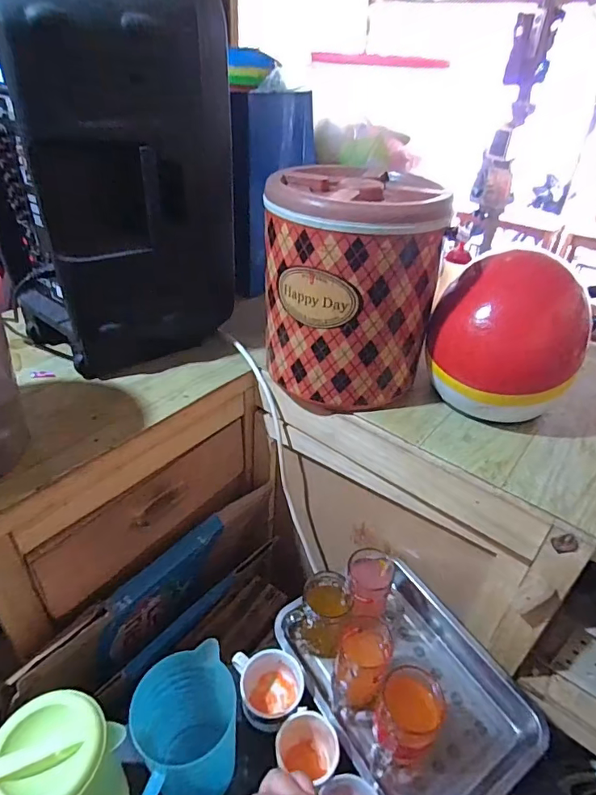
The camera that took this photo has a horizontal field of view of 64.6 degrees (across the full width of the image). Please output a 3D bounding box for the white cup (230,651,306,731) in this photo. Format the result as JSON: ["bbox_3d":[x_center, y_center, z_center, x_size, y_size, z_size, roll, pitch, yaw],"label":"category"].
[{"bbox_3d":[-0.038,0.407,0.660,0.084,0.073,0.090,1,37,-1],"label":"white cup"}]

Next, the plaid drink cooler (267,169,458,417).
[{"bbox_3d":[0.079,-0.171,0.751,0.244,0.307,0.218,5,35,2],"label":"plaid drink cooler"}]

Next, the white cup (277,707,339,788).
[{"bbox_3d":[0.012,0.452,0.605,0.076,0.076,0.070,1,37,-1],"label":"white cup"}]

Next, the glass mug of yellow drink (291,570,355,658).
[{"bbox_3d":[0.039,0.335,0.723,0.076,0.122,0.085,13,38,14],"label":"glass mug of yellow drink"}]

